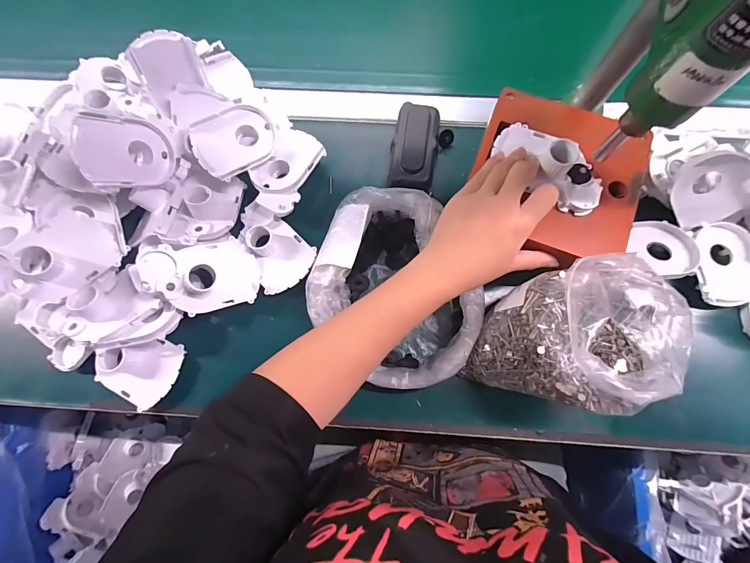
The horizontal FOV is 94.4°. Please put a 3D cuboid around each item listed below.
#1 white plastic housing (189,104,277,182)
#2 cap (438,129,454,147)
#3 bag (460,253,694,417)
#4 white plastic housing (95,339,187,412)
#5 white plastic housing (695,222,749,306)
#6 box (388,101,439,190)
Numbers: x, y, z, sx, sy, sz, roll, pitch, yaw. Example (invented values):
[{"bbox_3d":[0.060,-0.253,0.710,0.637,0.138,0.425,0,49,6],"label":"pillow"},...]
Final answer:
[{"bbox_3d":[-0.152,-0.151,0.380,0.083,0.032,0.063,-32,101,-13],"label":"white plastic housing"},{"bbox_3d":[0.084,-0.169,0.410,0.017,0.013,0.016,0,76,0],"label":"cap"},{"bbox_3d":[0.170,0.046,0.296,0.144,0.120,0.110,11,76,3],"label":"bag"},{"bbox_3d":[-0.232,0.086,0.341,0.066,0.029,0.067,31,78,8],"label":"white plastic housing"},{"bbox_3d":[0.358,-0.019,0.354,0.073,0.018,0.083,-11,76,-3],"label":"white plastic housing"},{"bbox_3d":[0.047,-0.157,0.406,0.052,0.034,0.095,8,76,2],"label":"box"}]

